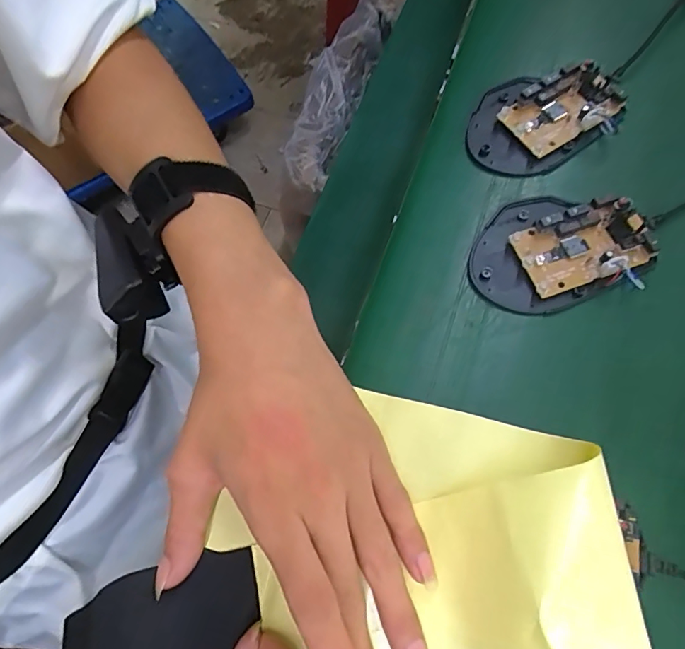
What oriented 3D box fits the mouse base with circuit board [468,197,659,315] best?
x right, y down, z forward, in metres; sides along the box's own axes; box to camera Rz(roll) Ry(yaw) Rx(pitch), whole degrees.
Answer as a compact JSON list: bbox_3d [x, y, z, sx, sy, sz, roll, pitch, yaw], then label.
[{"bbox_3d":[0.127,-0.046,0.282,0.099,0.021,0.070,-13,69,-2],"label":"mouse base with circuit board"}]

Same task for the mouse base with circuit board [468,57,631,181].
[{"bbox_3d":[0.129,-0.137,0.315,0.095,0.028,0.067,-28,70,-8],"label":"mouse base with circuit board"}]

